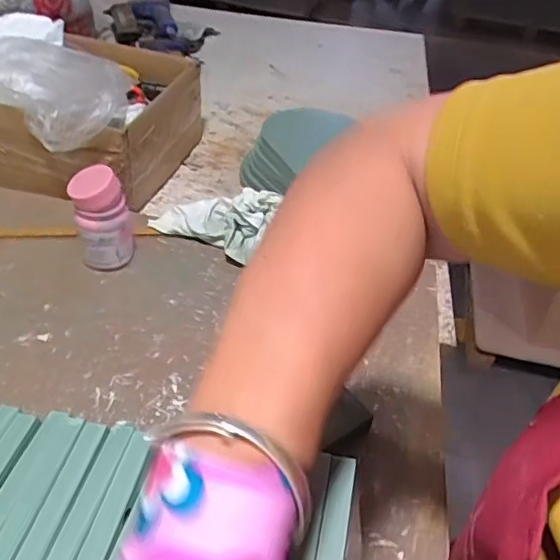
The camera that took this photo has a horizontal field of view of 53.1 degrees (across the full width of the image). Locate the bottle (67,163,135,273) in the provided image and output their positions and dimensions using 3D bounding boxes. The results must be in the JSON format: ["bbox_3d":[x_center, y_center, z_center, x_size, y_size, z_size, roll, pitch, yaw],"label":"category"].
[{"bbox_3d":[-0.191,-0.064,0.601,0.057,0.108,0.050,-15,46,-22],"label":"bottle"}]

